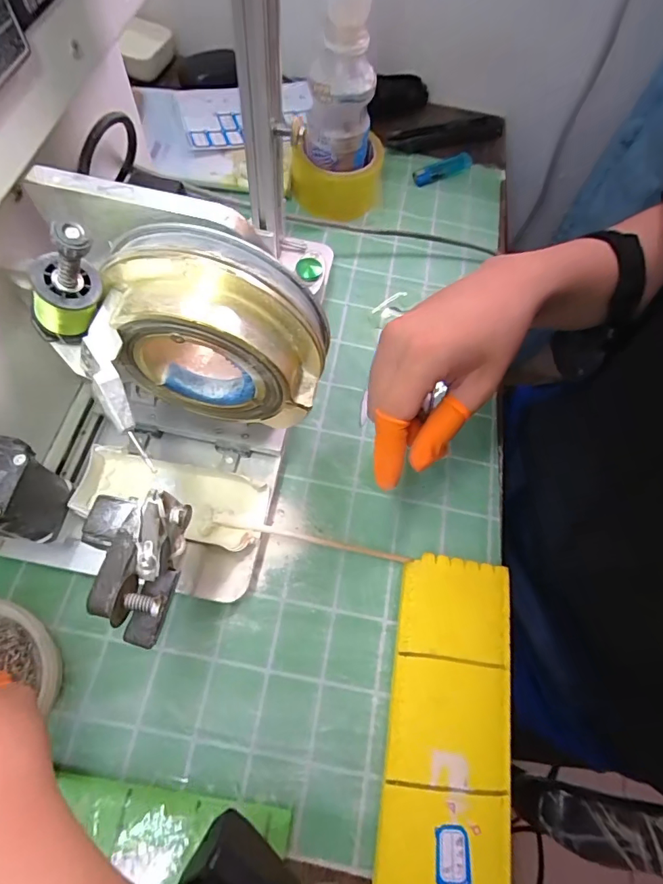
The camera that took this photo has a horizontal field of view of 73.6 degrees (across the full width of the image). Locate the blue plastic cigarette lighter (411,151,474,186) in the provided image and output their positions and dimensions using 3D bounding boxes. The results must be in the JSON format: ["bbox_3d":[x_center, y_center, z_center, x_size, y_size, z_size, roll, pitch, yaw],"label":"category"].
[{"bbox_3d":[0.136,-0.330,0.537,0.084,0.016,0.020,-29,72,-17],"label":"blue plastic cigarette lighter"}]

